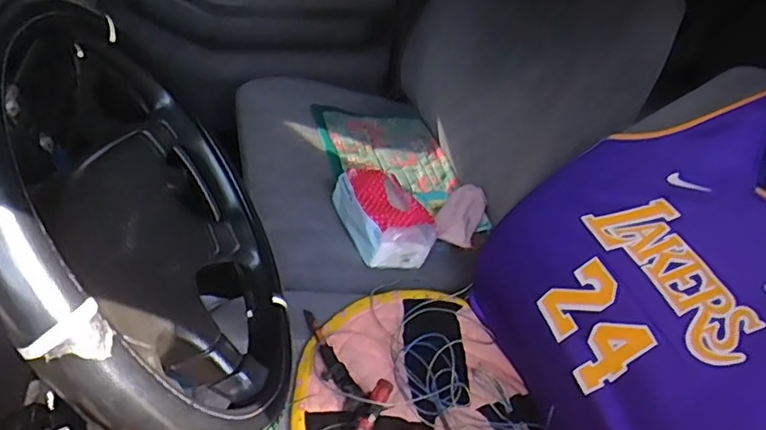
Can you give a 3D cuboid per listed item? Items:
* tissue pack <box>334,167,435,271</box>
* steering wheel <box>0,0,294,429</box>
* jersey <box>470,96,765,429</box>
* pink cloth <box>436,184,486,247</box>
[{"bbox_3d":[-0.004,-0.005,1.051,0.126,0.084,0.203,-15,43,-25],"label":"tissue pack"},{"bbox_3d":[-0.211,0.009,0.489,0.120,0.358,0.417,-28,28,2],"label":"steering wheel"},{"bbox_3d":[0.378,0.119,0.722,0.180,0.519,0.498,33,22,-36],"label":"jersey"},{"bbox_3d":[0.146,-0.005,1.110,0.073,0.032,0.155,16,39,12],"label":"pink cloth"}]

